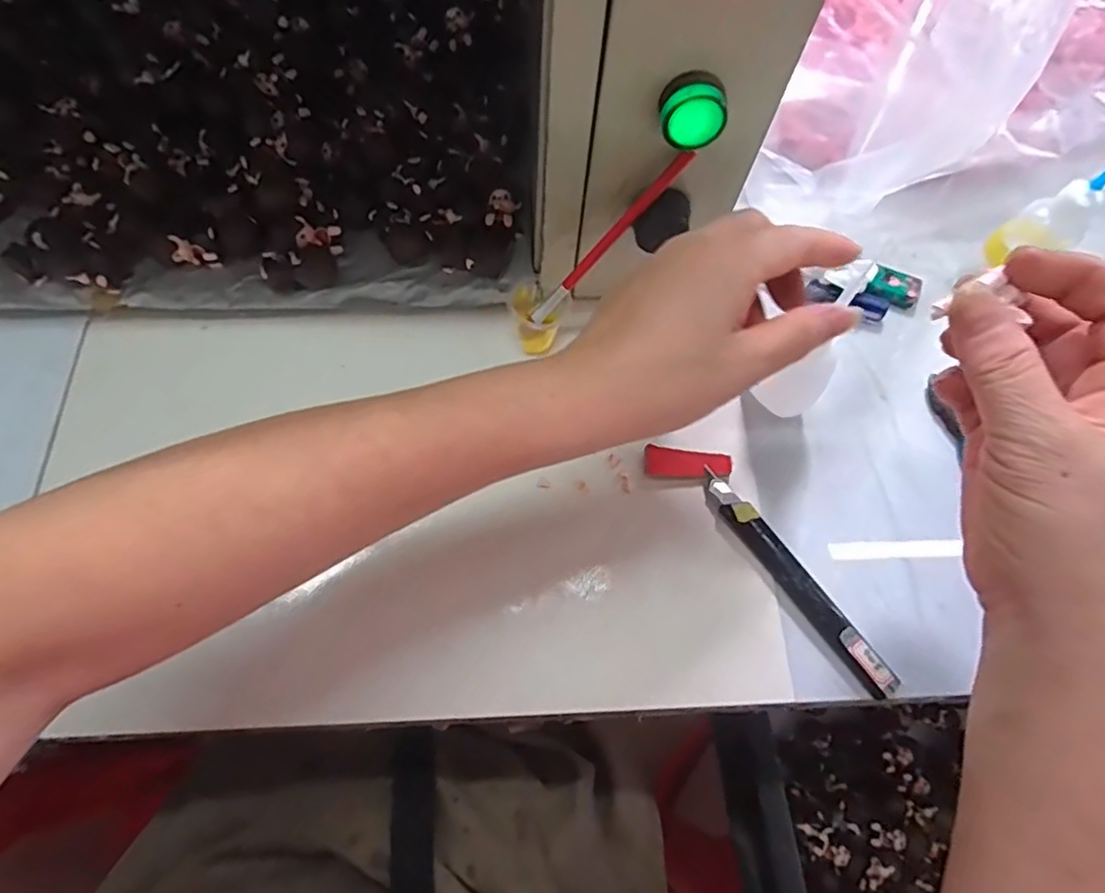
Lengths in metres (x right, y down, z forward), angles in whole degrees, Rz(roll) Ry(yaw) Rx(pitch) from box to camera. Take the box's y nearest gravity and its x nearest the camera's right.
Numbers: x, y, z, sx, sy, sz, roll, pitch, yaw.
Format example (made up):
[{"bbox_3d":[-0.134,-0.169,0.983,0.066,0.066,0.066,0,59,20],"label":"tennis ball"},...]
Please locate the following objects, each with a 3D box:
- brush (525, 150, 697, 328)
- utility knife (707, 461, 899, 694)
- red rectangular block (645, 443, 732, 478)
[{"bbox_3d":[0.028,-0.109,0.333,0.007,0.129,0.006,-1,61,-42],"label":"brush"},{"bbox_3d":[0.128,0.070,0.328,0.015,0.012,0.139,-33,72,-14],"label":"utility knife"},{"bbox_3d":[0.078,0.010,0.355,0.049,0.004,0.016,7,67,1],"label":"red rectangular block"}]

